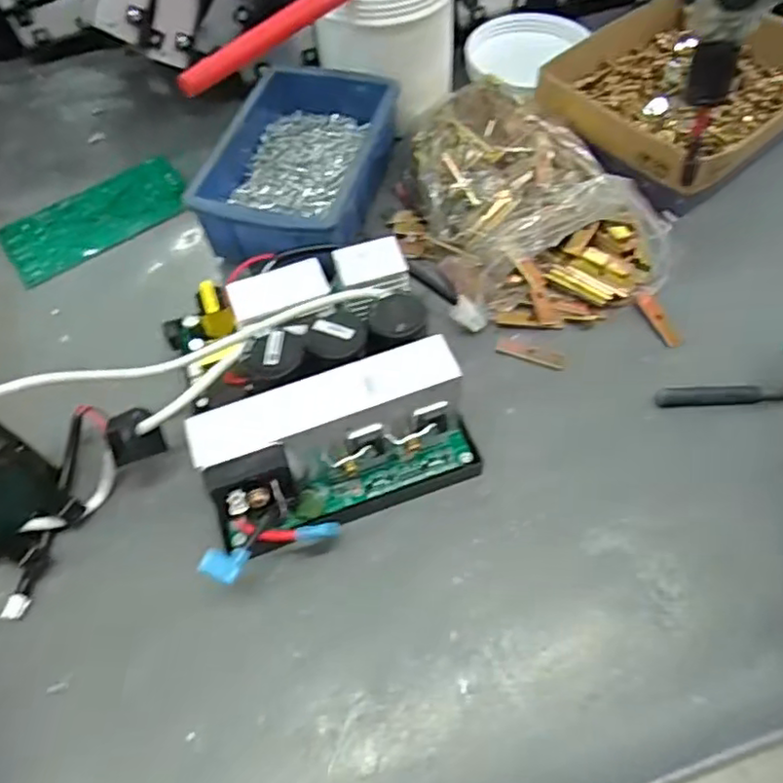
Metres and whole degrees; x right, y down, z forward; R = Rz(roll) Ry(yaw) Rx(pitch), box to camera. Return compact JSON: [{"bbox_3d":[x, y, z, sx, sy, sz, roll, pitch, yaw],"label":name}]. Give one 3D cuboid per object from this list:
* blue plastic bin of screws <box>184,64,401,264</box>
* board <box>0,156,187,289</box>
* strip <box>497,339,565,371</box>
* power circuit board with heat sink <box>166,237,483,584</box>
[{"bbox_3d":[-0.057,-0.140,0.406,0.100,0.056,0.158,12,60,10],"label":"blue plastic bin of screws"},{"bbox_3d":[-0.202,-0.121,0.431,0.122,0.004,0.065,-35,63,-17],"label":"board"},{"bbox_3d":[0.078,-0.022,0.352,0.038,0.004,0.010,17,61,12],"label":"strip"},{"bbox_3d":[-0.036,0.002,0.309,0.135,0.064,0.149,-14,59,-6],"label":"power circuit board with heat sink"}]

